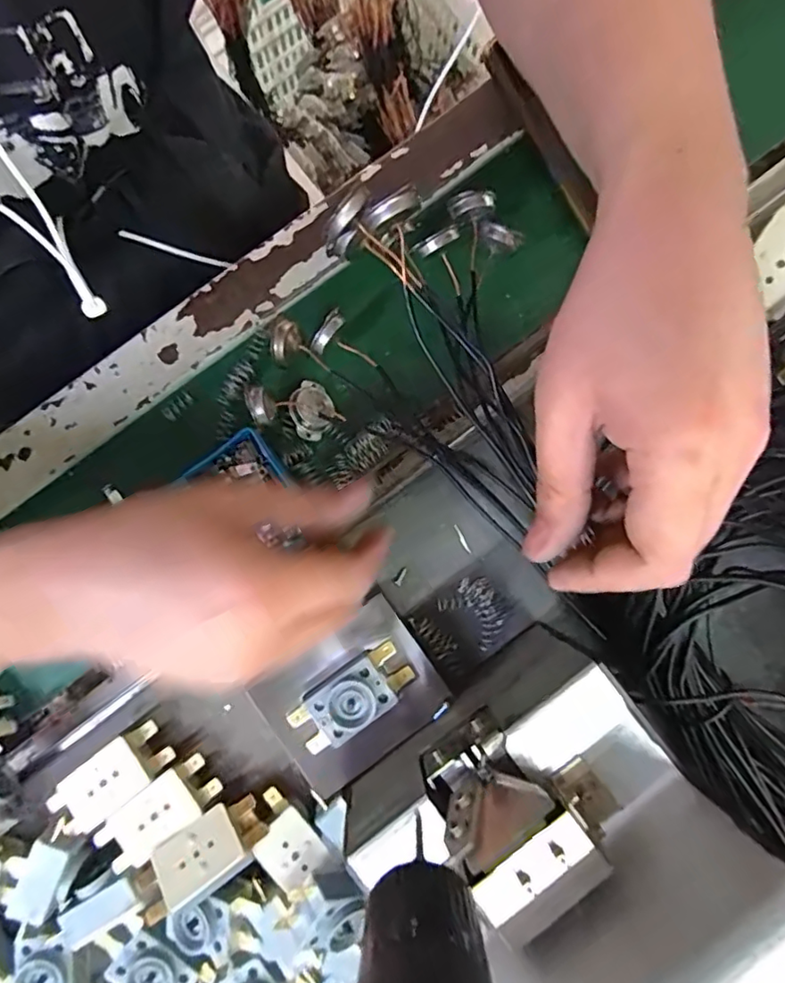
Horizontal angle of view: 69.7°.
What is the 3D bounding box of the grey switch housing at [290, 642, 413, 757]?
[{"bbox_3d":[-0.020,0.099,0.268,0.059,0.011,0.028,-37,88,-3],"label":"grey switch housing"}]

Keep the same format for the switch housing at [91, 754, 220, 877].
[{"bbox_3d":[-0.112,0.155,0.276,0.055,0.023,0.026,-39,88,-3],"label":"switch housing"}]

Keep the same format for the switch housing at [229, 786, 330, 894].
[{"bbox_3d":[-0.056,0.167,0.274,0.028,0.010,0.047,-44,82,-6],"label":"switch housing"}]

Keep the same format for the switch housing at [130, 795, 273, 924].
[{"bbox_3d":[-0.089,0.172,0.265,0.058,0.022,0.027,-35,57,-18],"label":"switch housing"}]

